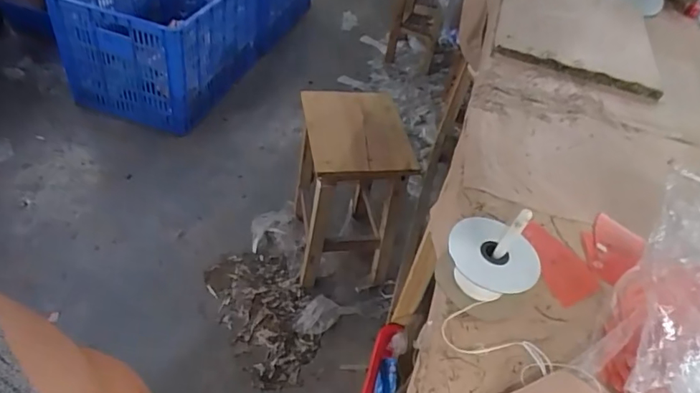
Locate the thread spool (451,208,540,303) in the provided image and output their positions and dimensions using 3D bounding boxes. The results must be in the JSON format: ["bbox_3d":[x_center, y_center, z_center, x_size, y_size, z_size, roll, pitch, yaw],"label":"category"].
[{"bbox_3d":[0.143,0.057,0.503,0.085,0.108,0.067,25,45,14],"label":"thread spool"}]

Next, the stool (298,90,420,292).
[{"bbox_3d":[-0.008,-0.005,1.356,0.250,0.461,0.284,0,44,-12],"label":"stool"}]

